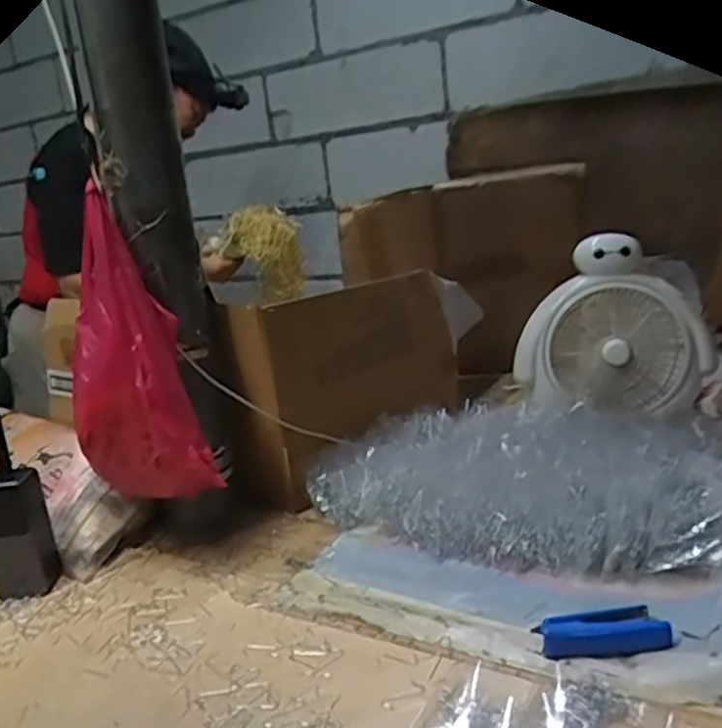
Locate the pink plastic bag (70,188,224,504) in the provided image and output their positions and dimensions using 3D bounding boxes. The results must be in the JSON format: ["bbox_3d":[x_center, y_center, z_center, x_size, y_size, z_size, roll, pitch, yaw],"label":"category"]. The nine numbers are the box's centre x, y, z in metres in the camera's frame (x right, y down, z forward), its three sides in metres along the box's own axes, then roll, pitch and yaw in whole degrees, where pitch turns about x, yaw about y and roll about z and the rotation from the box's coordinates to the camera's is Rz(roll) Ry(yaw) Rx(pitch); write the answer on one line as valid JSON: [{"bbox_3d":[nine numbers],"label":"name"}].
[{"bbox_3d":[-0.241,-0.006,0.728,0.115,0.284,0.120,-14,17,-28],"label":"pink plastic bag"}]

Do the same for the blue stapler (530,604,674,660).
[{"bbox_3d":[0.200,0.221,0.573,0.103,0.019,0.041,-6,15,-2],"label":"blue stapler"}]

